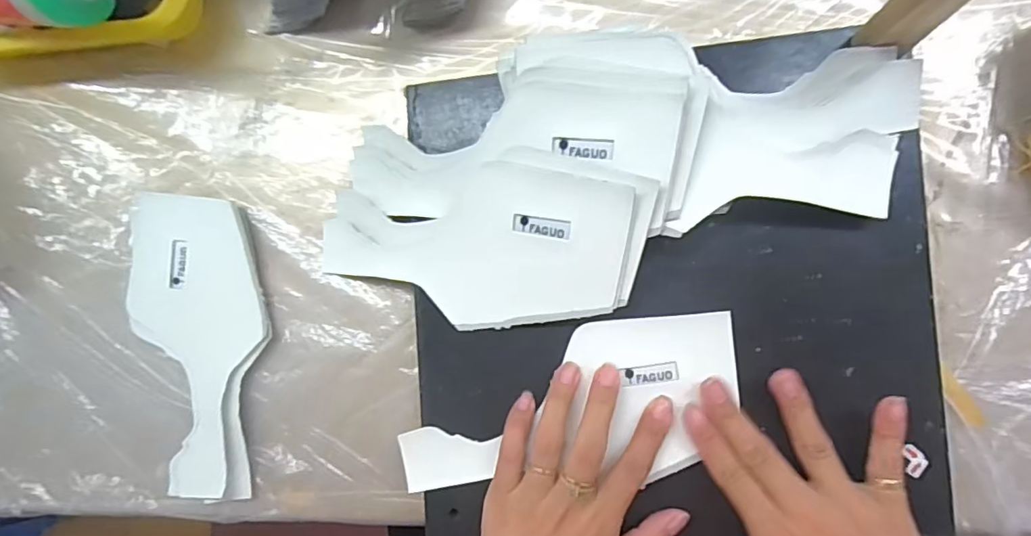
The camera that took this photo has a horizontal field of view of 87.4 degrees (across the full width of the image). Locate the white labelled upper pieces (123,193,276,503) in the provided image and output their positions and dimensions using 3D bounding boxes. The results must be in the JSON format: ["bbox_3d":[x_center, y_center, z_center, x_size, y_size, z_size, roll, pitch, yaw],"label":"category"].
[{"bbox_3d":[-0.231,0.055,0.389,0.103,0.013,0.211,0,88,9],"label":"white labelled upper pieces"}]

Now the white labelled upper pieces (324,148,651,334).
[{"bbox_3d":[-0.028,-0.014,0.338,0.220,0.023,0.097,-3,87,21],"label":"white labelled upper pieces"}]

